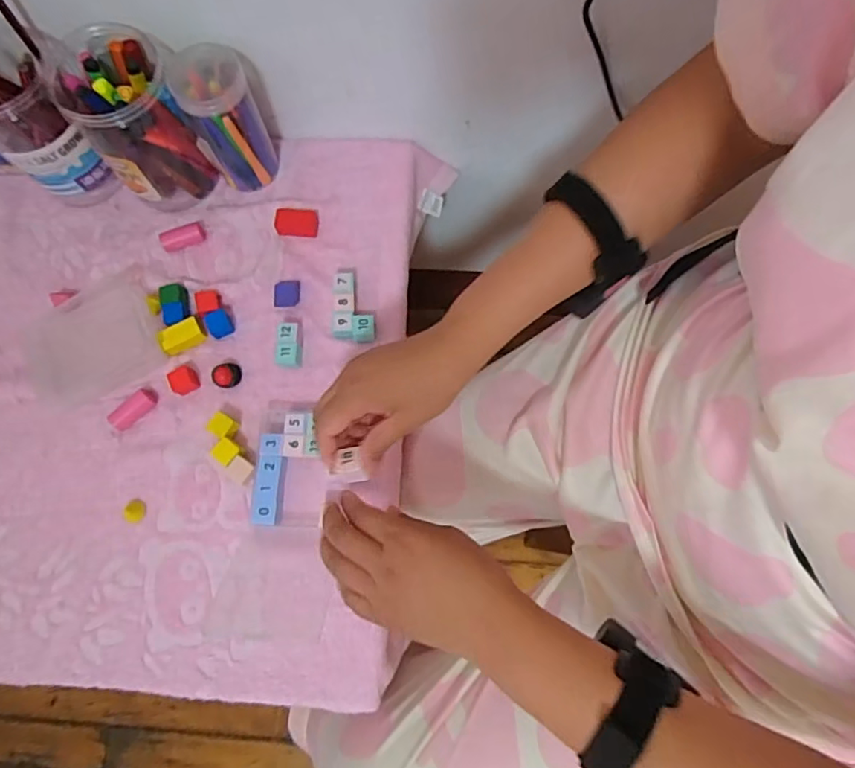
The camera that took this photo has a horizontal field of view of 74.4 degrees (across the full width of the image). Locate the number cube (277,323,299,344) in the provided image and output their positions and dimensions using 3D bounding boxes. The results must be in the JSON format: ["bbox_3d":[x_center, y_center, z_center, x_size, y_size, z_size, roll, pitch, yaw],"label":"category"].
[{"bbox_3d":[-0.138,-0.049,0.558,0.021,0.016,0.022,-5,76,0],"label":"number cube"}]

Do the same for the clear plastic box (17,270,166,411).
[{"bbox_3d":[-0.343,-0.043,0.570,0.137,0.017,0.110,-27,77,-6],"label":"clear plastic box"}]

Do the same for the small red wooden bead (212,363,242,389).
[{"bbox_3d":[-0.199,-0.008,0.551,0.028,0.016,0.022,-6,76,0],"label":"small red wooden bead"}]

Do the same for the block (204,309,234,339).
[{"bbox_3d":[-0.210,-0.061,0.566,0.022,0.018,0.022,-22,76,-4],"label":"block"}]

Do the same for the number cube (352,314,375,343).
[{"bbox_3d":[-0.062,-0.055,0.556,0.020,0.016,0.024,-7,76,0],"label":"number cube"}]

